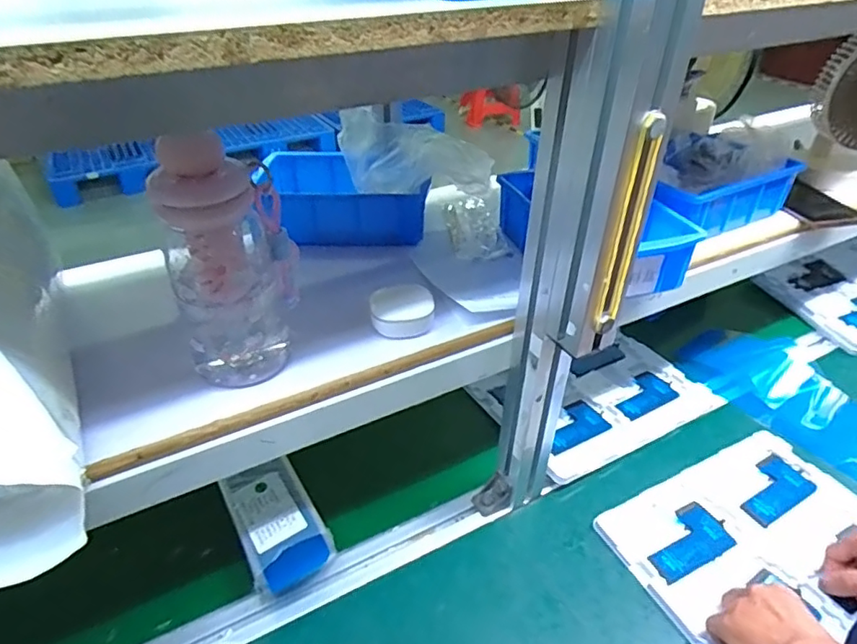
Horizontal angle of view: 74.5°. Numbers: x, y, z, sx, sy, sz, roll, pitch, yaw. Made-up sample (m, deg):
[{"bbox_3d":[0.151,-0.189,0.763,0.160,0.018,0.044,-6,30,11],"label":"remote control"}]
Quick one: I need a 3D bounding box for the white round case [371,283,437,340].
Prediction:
[{"bbox_3d":[-0.024,-0.010,0.514,0.055,0.027,0.054,0,36,0],"label":"white round case"}]

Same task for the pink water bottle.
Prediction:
[{"bbox_3d":[-0.146,-0.042,0.420,0.091,0.171,0.065,-14,39,-18],"label":"pink water bottle"}]

